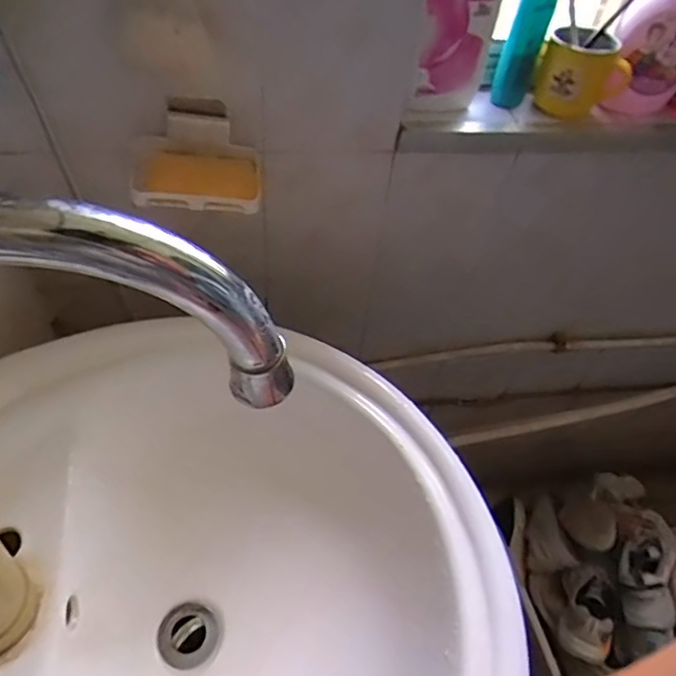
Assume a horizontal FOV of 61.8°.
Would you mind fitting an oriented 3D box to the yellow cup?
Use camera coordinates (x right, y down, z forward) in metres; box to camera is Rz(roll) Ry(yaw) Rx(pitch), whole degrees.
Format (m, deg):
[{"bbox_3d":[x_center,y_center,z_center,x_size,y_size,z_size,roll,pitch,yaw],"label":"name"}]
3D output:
[{"bbox_3d":[0.285,-0.310,0.657,0.101,0.090,0.091,21,51,11],"label":"yellow cup"}]

